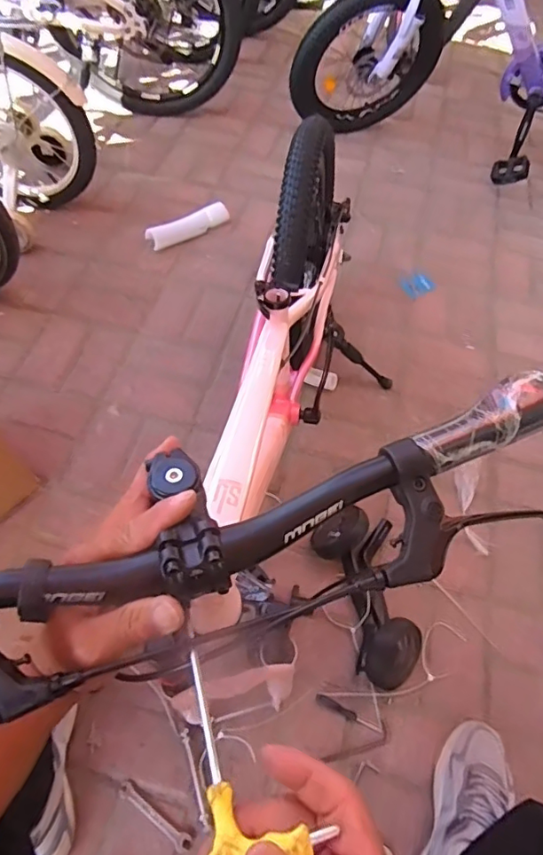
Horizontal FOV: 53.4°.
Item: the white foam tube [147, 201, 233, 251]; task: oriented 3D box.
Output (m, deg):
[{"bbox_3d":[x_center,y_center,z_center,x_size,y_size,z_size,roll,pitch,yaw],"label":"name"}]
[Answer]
[{"bbox_3d":[-0.198,-0.498,1.317,0.218,0.045,0.035,-31,65,-22],"label":"white foam tube"}]

